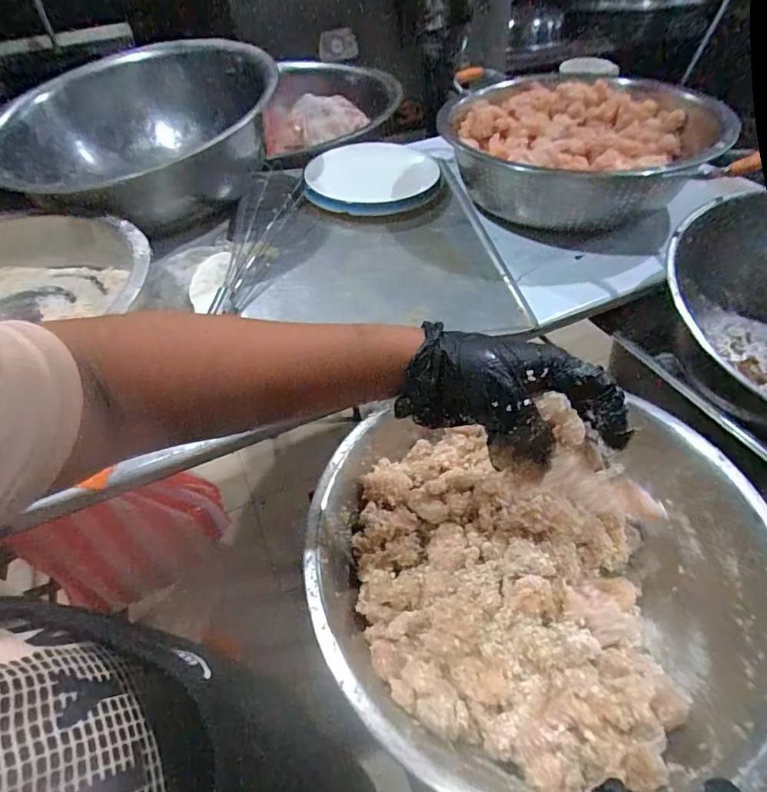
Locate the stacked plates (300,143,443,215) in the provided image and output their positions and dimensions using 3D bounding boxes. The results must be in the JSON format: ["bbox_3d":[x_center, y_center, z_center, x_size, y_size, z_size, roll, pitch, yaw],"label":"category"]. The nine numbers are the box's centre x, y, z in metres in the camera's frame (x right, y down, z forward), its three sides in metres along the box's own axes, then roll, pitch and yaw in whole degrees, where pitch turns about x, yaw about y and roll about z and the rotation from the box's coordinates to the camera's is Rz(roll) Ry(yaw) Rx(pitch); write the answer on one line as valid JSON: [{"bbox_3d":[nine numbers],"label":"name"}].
[{"bbox_3d":[-0.022,-0.322,0.711,0.183,0.030,0.199,-14,49,-7],"label":"stacked plates"}]

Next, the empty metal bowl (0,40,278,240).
[{"bbox_3d":[-0.351,-0.370,0.694,0.379,0.146,0.372,-3,48,3],"label":"empty metal bowl"}]

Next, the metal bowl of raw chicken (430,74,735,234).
[{"bbox_3d":[0.264,-0.329,0.654,0.321,0.100,0.359,-9,48,-2],"label":"metal bowl of raw chicken"}]

